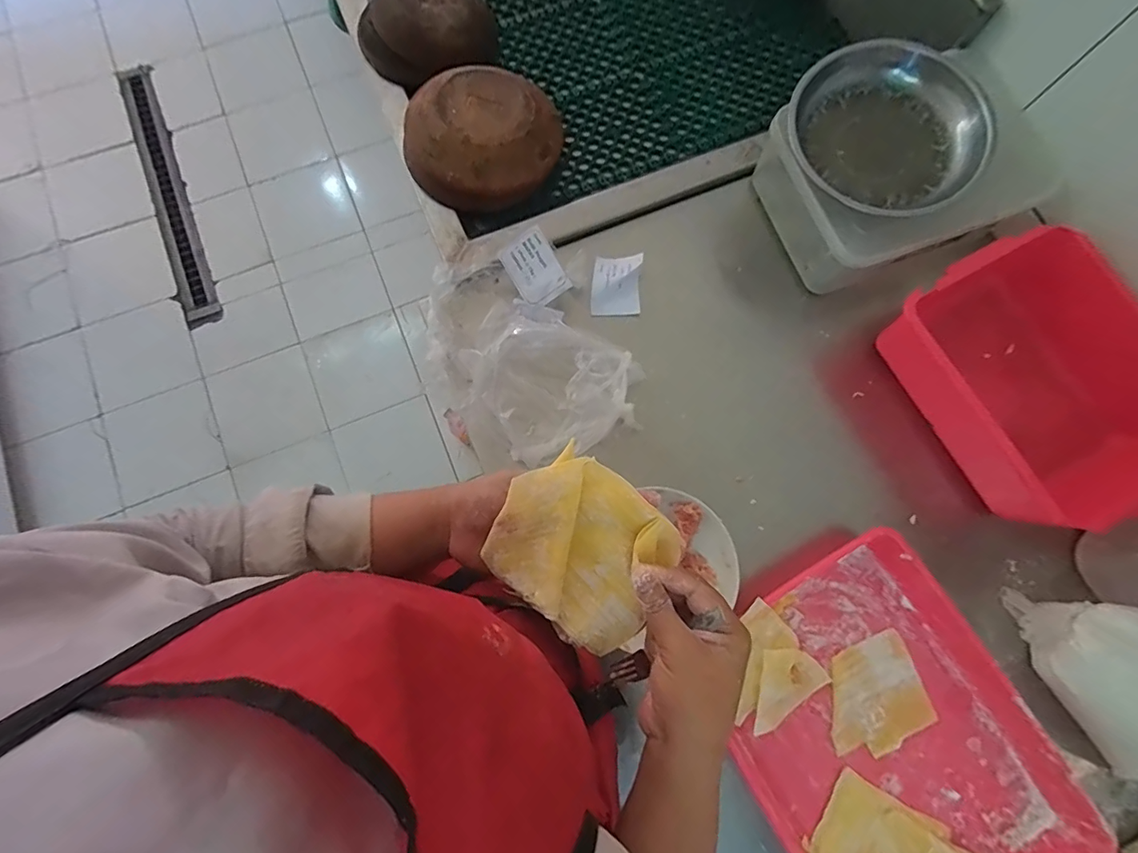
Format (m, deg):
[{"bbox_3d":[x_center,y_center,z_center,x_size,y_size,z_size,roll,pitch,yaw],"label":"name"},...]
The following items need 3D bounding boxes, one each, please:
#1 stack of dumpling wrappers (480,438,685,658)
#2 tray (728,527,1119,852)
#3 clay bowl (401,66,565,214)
[{"bbox_3d":[0.012,0.094,0.366,0.132,0.044,0.117,40,81,7],"label":"stack of dumpling wrappers"},{"bbox_3d":[0.323,0.327,0.495,0.278,0.051,0.352,-34,81,-6],"label":"tray"},{"bbox_3d":[-0.107,-0.370,0.623,0.193,0.085,0.175,-6,78,-3],"label":"clay bowl"}]

